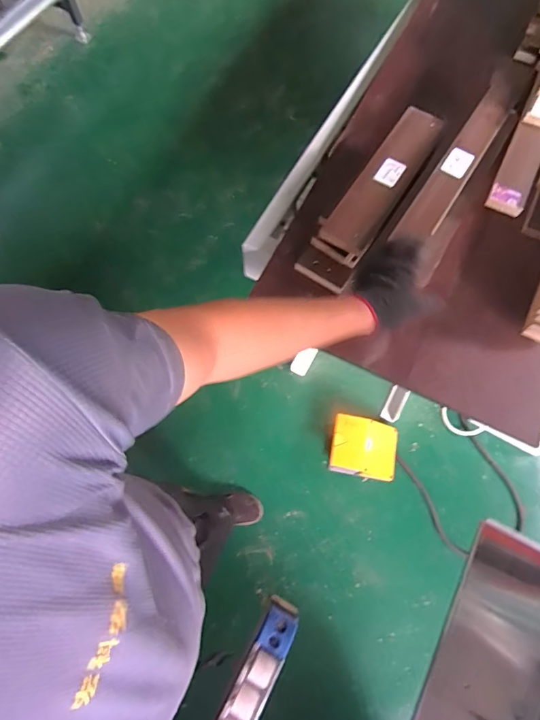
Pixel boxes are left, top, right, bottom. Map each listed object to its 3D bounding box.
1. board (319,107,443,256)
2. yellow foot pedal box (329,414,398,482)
[{"bbox_3d":[0.224,-0.357,0.841,0.080,0.028,0.354,31,72,11],"label":"board"},{"bbox_3d":[0.314,0.302,1.461,0.224,0.130,0.177,6,69,2],"label":"yellow foot pedal box"}]

